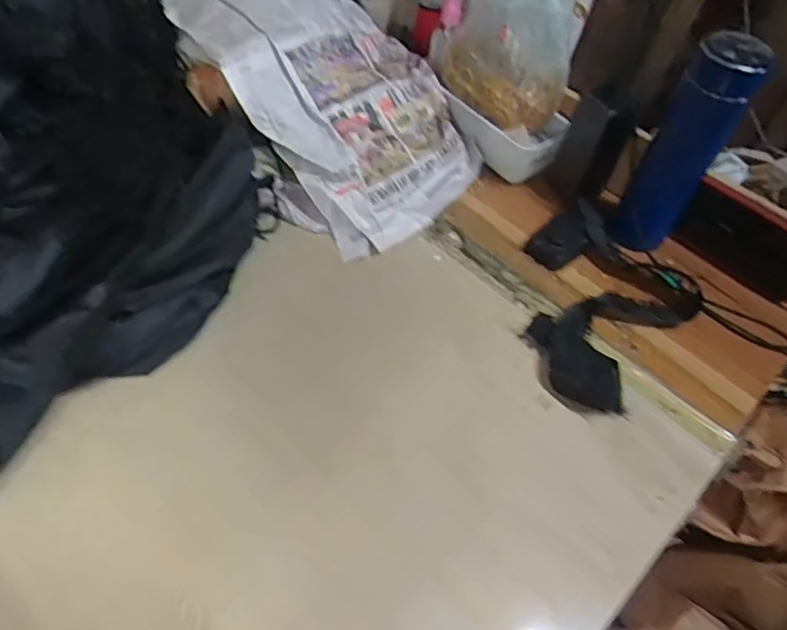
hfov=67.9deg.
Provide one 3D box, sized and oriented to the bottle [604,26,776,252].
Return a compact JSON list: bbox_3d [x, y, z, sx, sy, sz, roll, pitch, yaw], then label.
[{"bbox_3d":[0.288,-0.166,0.585,0.065,0.234,0.055,30,57,16],"label":"bottle"}]

